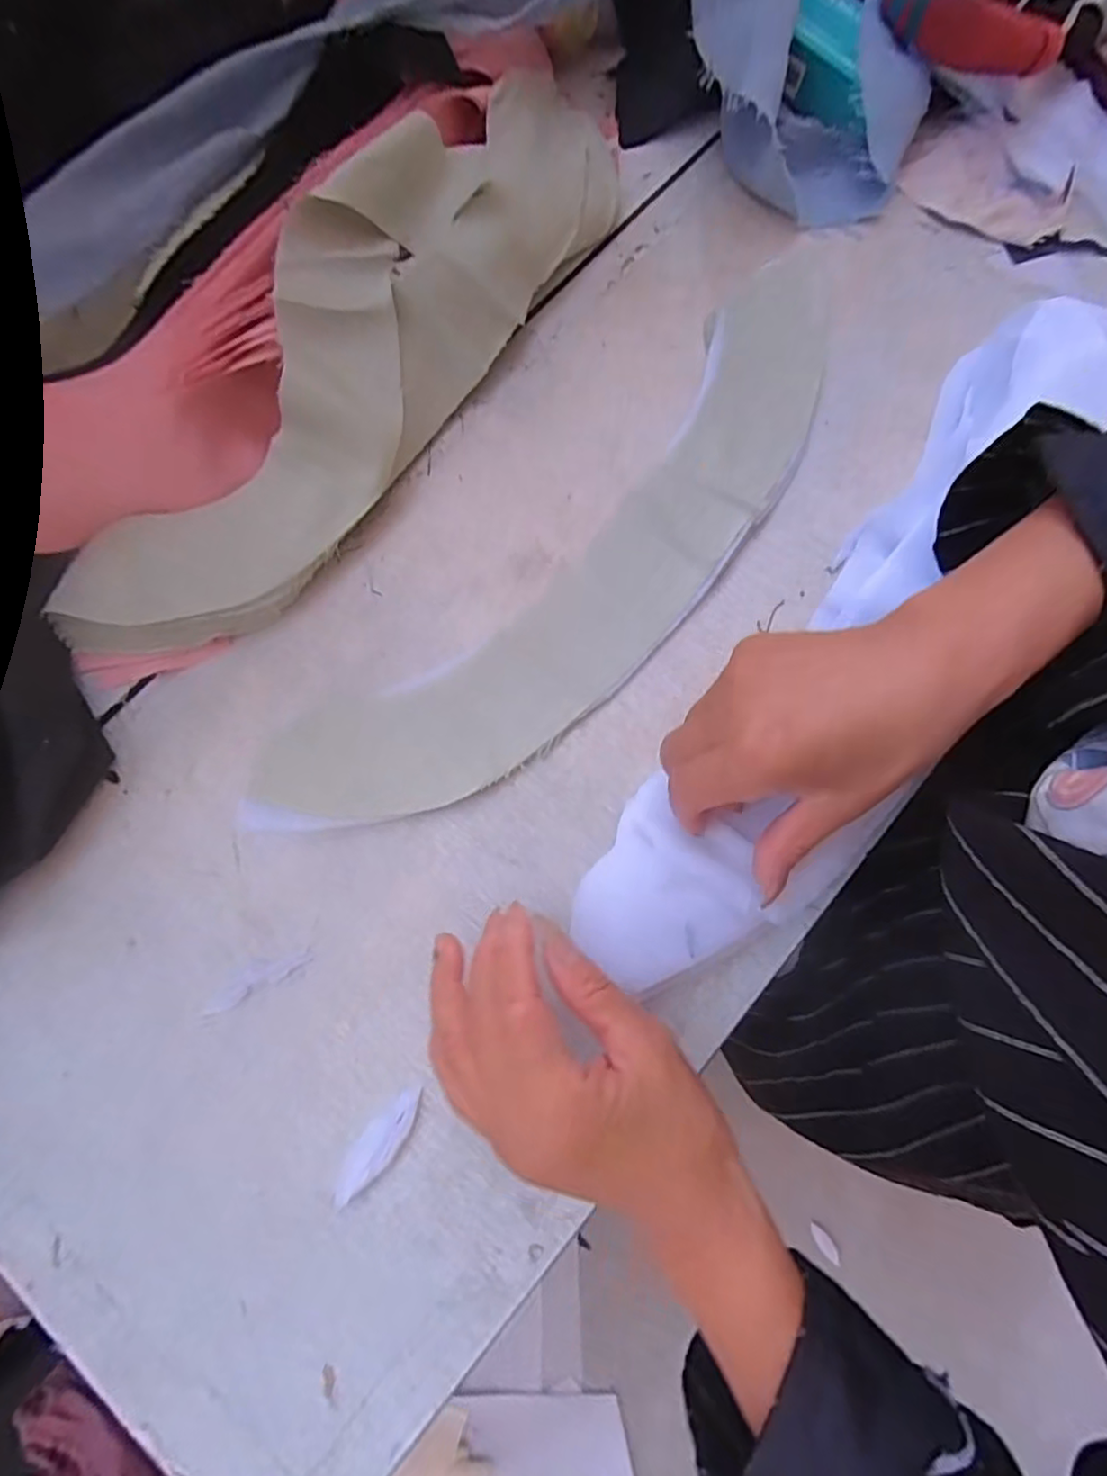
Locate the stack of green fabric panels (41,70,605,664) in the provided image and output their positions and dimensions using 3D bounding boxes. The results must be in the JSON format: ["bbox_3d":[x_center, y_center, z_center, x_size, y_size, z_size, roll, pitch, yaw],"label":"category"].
[{"bbox_3d":[-0.099,-0.214,0.338,0.104,0.060,0.430,34,81,7],"label":"stack of green fabric panels"}]

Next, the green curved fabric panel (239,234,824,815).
[{"bbox_3d":[0.026,-0.097,0.338,0.105,0.011,0.427,42,82,8],"label":"green curved fabric panel"}]

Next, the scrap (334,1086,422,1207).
[{"bbox_3d":[-0.080,0.186,0.285,0.016,0.004,0.056,38,82,8],"label":"scrap"}]

